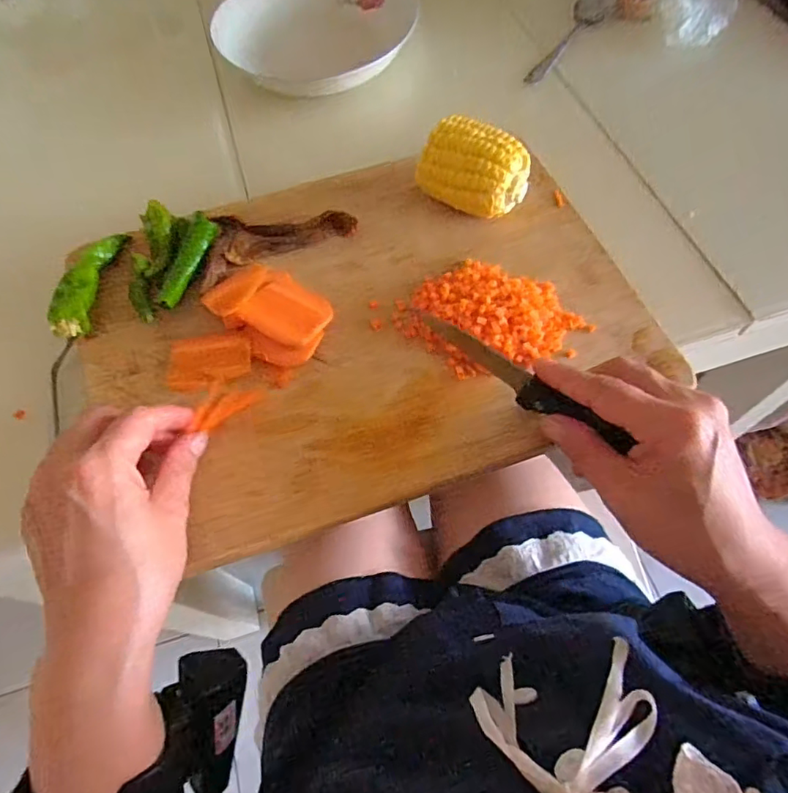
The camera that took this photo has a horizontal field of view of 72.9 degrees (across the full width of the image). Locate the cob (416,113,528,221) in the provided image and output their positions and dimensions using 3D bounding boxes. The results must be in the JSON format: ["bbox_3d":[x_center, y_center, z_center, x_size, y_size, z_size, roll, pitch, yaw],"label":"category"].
[{"bbox_3d":[0.054,-0.148,0.362,0.068,0.049,0.043,30,67,17],"label":"cob"}]

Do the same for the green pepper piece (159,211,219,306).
[{"bbox_3d":[-0.135,-0.090,0.353,0.018,0.009,0.074,6,62,6],"label":"green pepper piece"}]

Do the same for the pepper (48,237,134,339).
[{"bbox_3d":[-0.199,-0.077,0.349,0.020,0.019,0.088,1,61,3],"label":"pepper"}]

